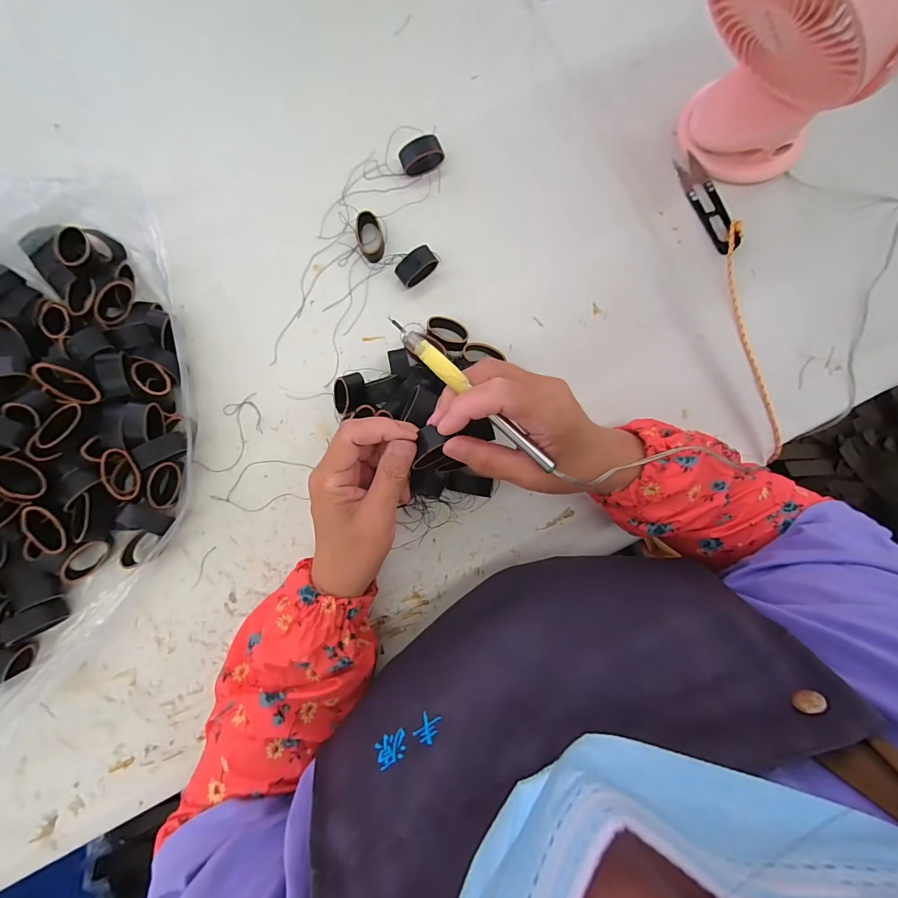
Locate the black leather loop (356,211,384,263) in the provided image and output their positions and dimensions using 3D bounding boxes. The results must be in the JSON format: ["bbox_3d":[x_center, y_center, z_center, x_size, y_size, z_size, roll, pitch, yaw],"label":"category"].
[{"bbox_3d":[-0.073,-0.196,0.360,0.024,0.014,0.042,-12,88,-3],"label":"black leather loop"}]

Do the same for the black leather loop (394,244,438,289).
[{"bbox_3d":[-0.028,-0.164,0.355,0.037,0.021,0.021,-38,90,-3],"label":"black leather loop"}]

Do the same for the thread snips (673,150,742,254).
[{"bbox_3d":[0.242,-0.231,0.367,0.025,0.005,0.103,-22,83,12],"label":"thread snips"}]

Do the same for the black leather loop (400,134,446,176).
[{"bbox_3d":[-0.026,-0.273,0.363,0.039,0.011,0.029,-18,89,-3],"label":"black leather loop"}]

